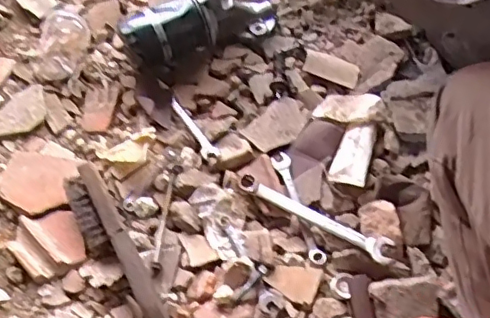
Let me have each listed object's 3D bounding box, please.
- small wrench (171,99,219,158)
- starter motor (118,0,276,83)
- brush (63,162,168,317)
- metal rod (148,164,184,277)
[{"bbox_3d":[-0.069,-0.043,0.766,0.022,0.011,0.108,-27,63,-15],"label":"small wrench"},{"bbox_3d":[-0.066,-0.203,0.815,0.234,0.098,0.093,-28,63,-15],"label":"starter motor"},{"bbox_3d":[-0.154,0.104,0.672,0.049,0.036,0.230,-26,62,-15],"label":"brush"},{"bbox_3d":[-0.096,0.070,0.697,0.013,0.010,0.146,6,59,4],"label":"metal rod"}]

